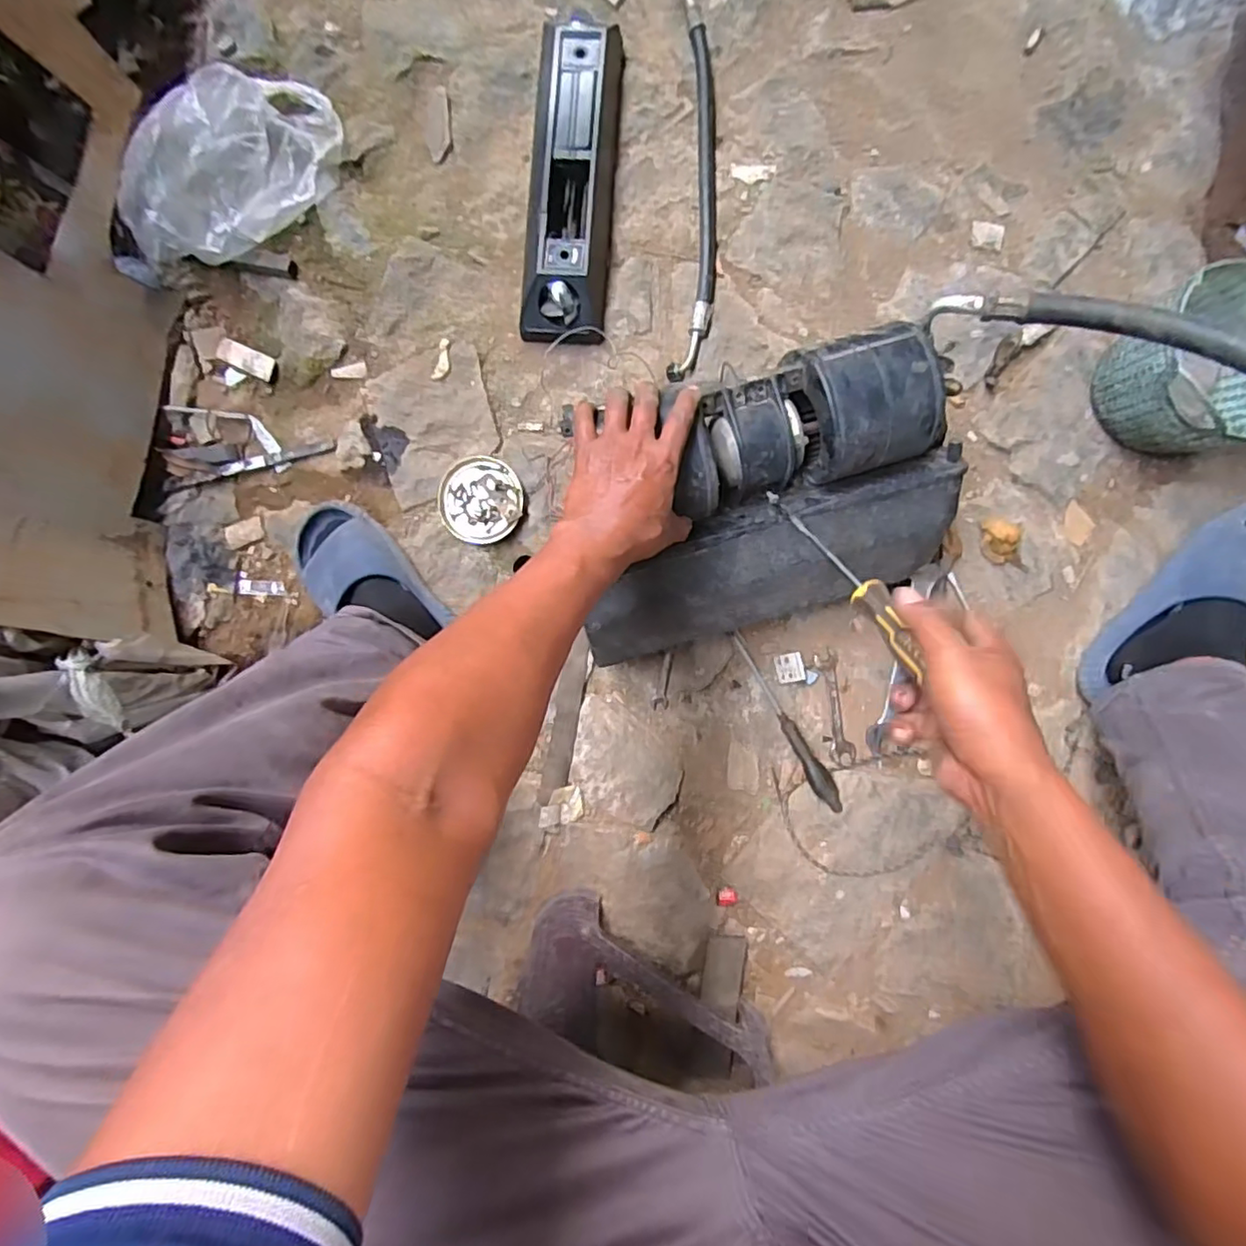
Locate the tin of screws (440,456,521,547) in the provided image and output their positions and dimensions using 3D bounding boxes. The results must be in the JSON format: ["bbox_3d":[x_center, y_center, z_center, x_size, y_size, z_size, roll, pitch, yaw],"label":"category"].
[{"bbox_3d":[-0.177,-0.153,0.767,0.101,0.021,0.105,0,89,2],"label":"tin of screws"}]

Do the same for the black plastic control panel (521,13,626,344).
[{"bbox_3d":[-0.065,-0.545,0.756,0.106,0.062,0.383,5,89,2],"label":"black plastic control panel"}]

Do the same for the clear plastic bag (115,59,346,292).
[{"bbox_3d":[-0.485,-0.542,0.741,0.144,0.118,0.327,39,91,2],"label":"clear plastic bag"}]

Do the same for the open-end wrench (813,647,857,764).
[{"bbox_3d":[0.269,0.107,0.778,0.031,0.006,0.140,-9,89,2],"label":"open-end wrench"}]

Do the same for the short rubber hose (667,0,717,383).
[{"bbox_3d":[0.090,-0.558,0.771,0.059,0.024,0.496,1,89,2],"label":"short rubber hose"}]

